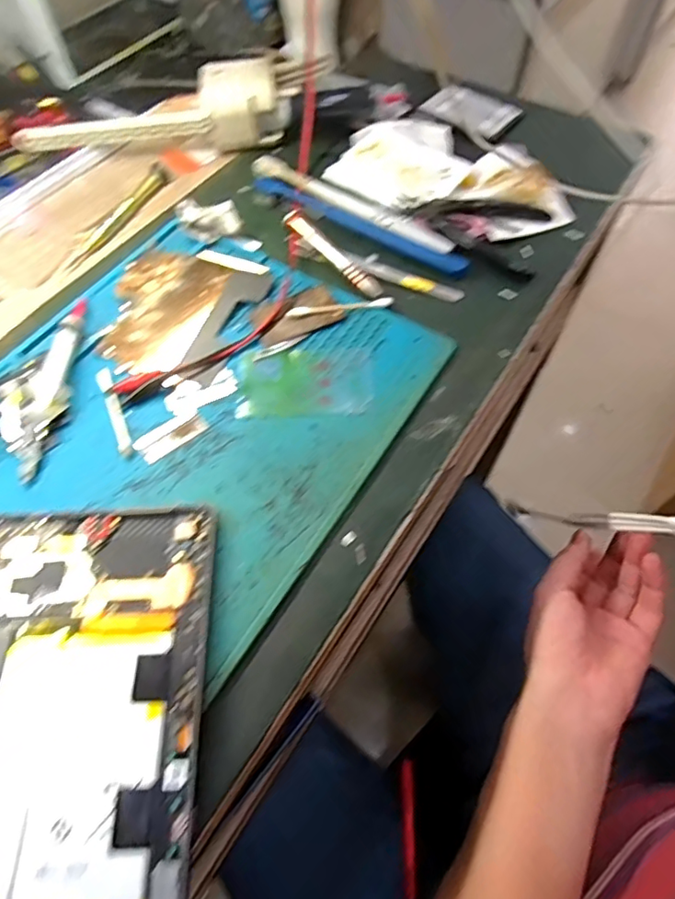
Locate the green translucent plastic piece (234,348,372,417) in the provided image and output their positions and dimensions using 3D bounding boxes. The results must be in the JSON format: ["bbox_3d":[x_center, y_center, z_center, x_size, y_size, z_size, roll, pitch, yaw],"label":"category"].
[{"bbox_3d":[-0.022,-0.045,0.356,0.086,0.006,0.052,0,60,1],"label":"green translucent plastic piece"}]

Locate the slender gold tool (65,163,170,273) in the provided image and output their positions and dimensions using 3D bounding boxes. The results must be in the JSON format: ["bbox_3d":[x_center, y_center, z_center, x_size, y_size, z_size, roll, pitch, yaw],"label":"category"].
[{"bbox_3d":[-0.177,-0.190,0.444,0.017,0.008,0.124,24,63,14],"label":"slender gold tool"}]

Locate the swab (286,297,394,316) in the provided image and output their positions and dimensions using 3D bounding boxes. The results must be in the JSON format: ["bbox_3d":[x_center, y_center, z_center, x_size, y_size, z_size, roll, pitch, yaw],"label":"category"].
[{"bbox_3d":[0.002,-0.099,0.386,0.074,0.004,0.008,-7,60,-4],"label":"swab"}]

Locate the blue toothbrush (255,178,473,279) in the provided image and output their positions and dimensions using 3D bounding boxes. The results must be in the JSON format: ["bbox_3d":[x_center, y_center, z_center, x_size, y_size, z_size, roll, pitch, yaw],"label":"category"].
[{"bbox_3d":[0.015,-0.178,0.431,0.190,0.006,0.019,29,64,16],"label":"blue toothbrush"}]

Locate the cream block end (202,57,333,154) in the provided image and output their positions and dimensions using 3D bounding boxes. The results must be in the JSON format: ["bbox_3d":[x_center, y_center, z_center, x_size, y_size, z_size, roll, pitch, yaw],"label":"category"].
[{"bbox_3d":[-0.066,-0.304,0.482,0.102,0.049,0.059,-10,60,-6],"label":"cream block end"}]

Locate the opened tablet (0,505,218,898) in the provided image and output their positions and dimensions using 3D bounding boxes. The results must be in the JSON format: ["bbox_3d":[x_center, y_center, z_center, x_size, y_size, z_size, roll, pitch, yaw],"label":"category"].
[{"bbox_3d":[-0.125,0.124,0.251,0.129,0.010,0.203,-3,60,-1],"label":"opened tablet"}]

